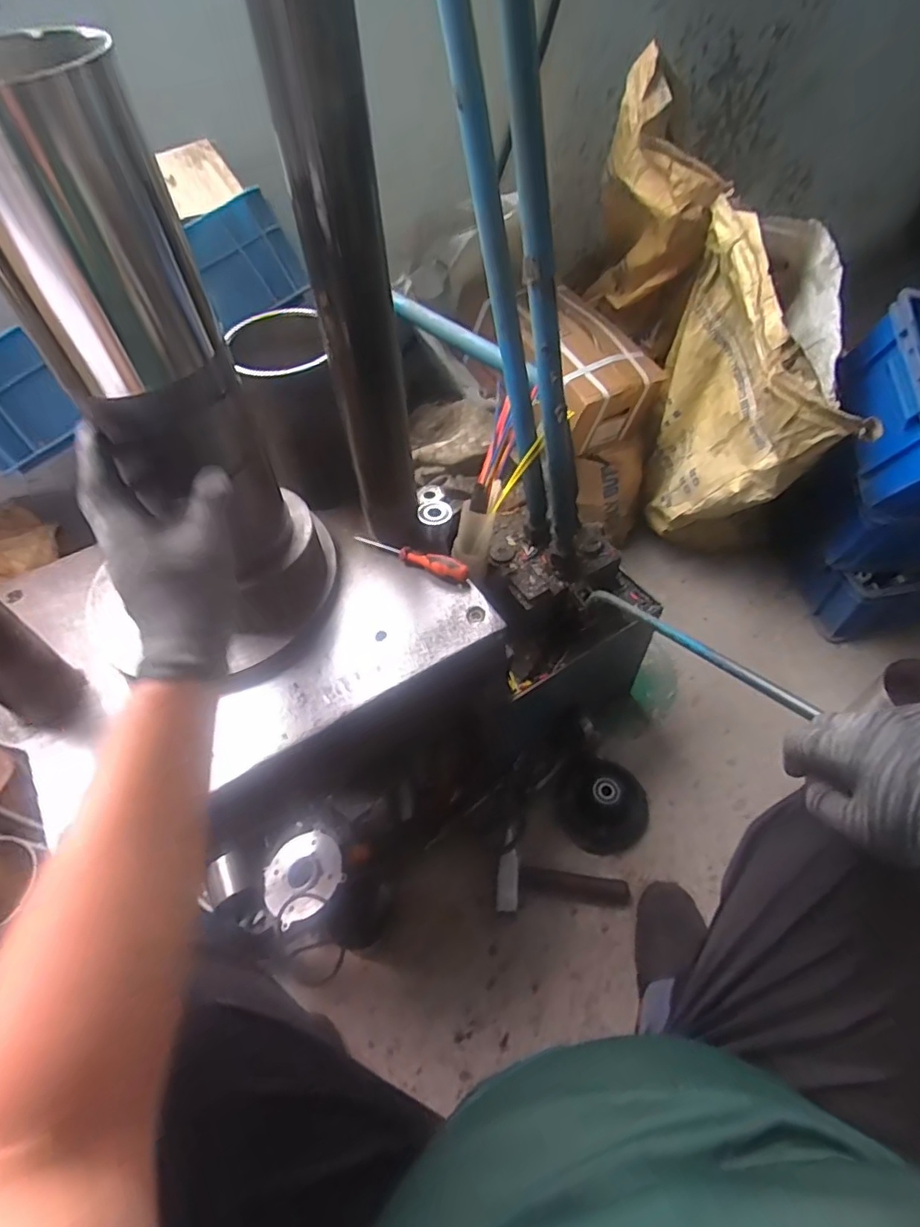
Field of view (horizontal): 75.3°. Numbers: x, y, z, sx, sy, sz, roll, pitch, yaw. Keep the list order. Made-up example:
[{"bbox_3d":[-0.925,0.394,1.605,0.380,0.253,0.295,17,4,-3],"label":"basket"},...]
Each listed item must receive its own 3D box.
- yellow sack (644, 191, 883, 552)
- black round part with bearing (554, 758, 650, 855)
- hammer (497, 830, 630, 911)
[{"bbox_3d":[0.489,-0.333,1.050,0.254,0.587,0.377,12,55,12],"label":"yellow sack"},{"bbox_3d":[0.224,0.296,0.930,0.137,0.061,0.133,-1,53,2],"label":"black round part with bearing"},{"bbox_3d":[0.153,0.384,0.883,0.191,0.029,0.104,1,53,3],"label":"hammer"}]

